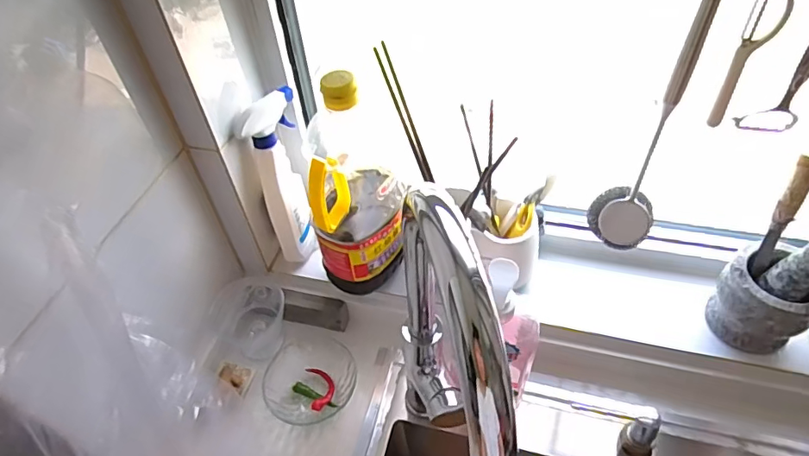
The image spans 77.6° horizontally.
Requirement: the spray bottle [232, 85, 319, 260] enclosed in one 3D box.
[{"bbox_3d":[-0.162,-0.063,0.685,0.071,0.232,0.085,-13,49,-7],"label":"spray bottle"}]

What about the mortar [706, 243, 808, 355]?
[{"bbox_3d":[0.427,0.093,0.606,0.084,0.104,0.101,-34,54,-23],"label":"mortar"}]

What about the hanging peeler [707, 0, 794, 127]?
[{"bbox_3d":[0.329,-0.163,0.483,0.028,0.146,0.025,31,58,28],"label":"hanging peeler"}]

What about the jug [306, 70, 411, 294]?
[{"bbox_3d":[-0.058,-0.041,0.616,0.103,0.294,0.101,6,49,9],"label":"jug"}]

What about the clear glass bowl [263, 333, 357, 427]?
[{"bbox_3d":[-0.122,0.205,0.671,0.116,0.044,0.123,-2,48,3],"label":"clear glass bowl"}]

